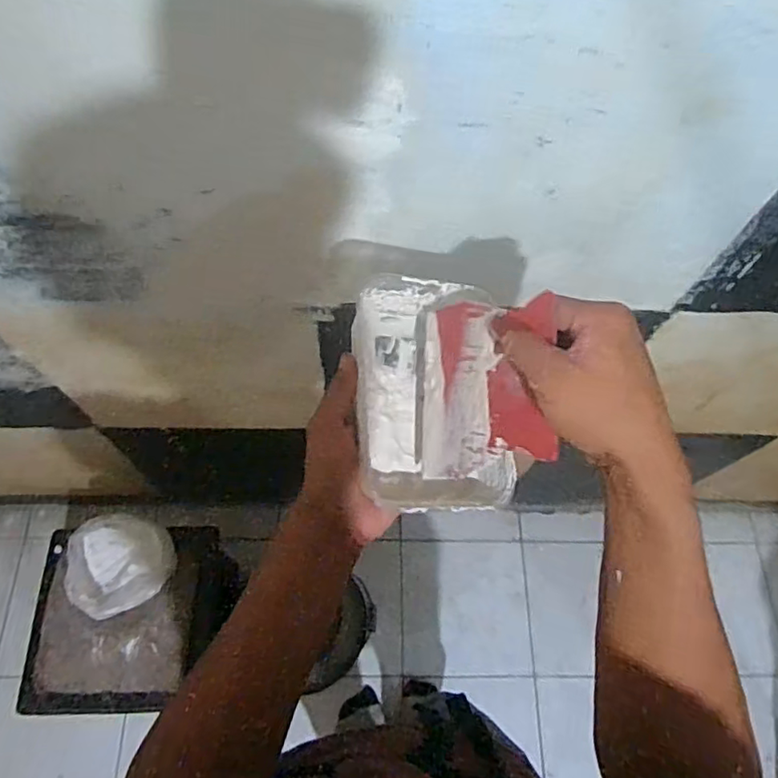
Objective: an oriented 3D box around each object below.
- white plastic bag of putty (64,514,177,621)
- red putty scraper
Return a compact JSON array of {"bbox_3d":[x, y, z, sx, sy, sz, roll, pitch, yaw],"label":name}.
[{"bbox_3d":[-0.452,0.292,1.002,0.158,0.057,0.164,23,67,7],"label":"white plastic bag of putty"},{"bbox_3d":[0.064,-0.005,0.406,0.007,0.105,0.121,16,71,-44],"label":"red putty scraper"}]

